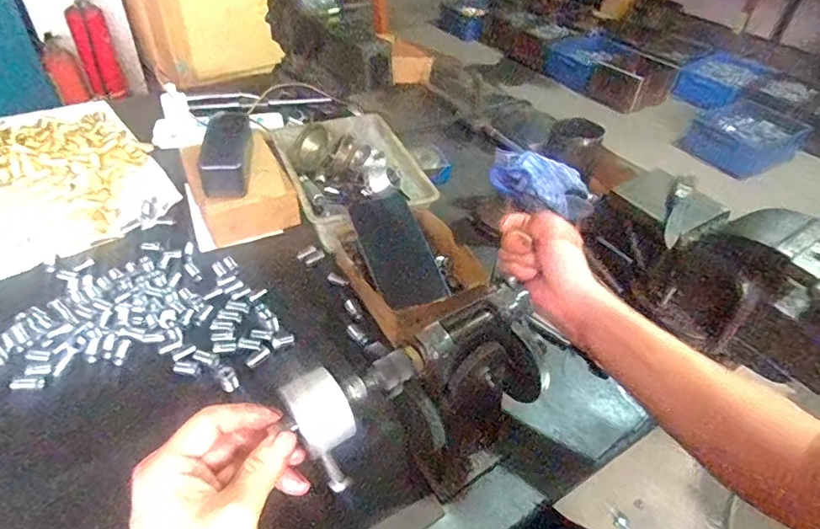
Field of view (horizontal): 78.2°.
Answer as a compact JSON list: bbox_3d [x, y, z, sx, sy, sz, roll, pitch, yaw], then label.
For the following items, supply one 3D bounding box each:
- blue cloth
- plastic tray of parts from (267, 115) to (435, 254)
[{"bbox_3d":[0.184,-0.119,0.705,0.148,0.042,0.085,18,43,15],"label":"blue cloth"},{"bbox_3d":[-0.087,-0.122,0.732,0.174,0.069,0.260,-15,45,-20],"label":"plastic tray of parts"}]

